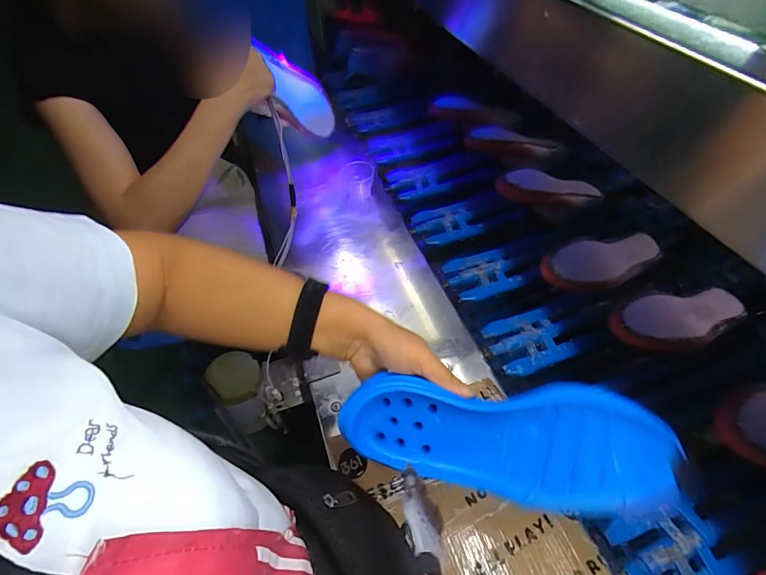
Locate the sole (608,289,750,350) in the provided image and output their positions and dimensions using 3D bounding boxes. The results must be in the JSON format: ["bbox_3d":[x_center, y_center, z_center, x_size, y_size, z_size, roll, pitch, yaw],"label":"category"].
[{"bbox_3d":[0.398,0.041,0.501,0.225,0.024,0.072,-8,51,-19],"label":"sole"}]

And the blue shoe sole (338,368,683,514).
[{"bbox_3d":[0.094,0.127,0.306,0.247,0.019,0.097,2,94,10],"label":"blue shoe sole"}]

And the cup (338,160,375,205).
[{"bbox_3d":[-0.045,-0.206,0.743,0.064,0.056,0.057,-18,52,-6],"label":"cup"}]

